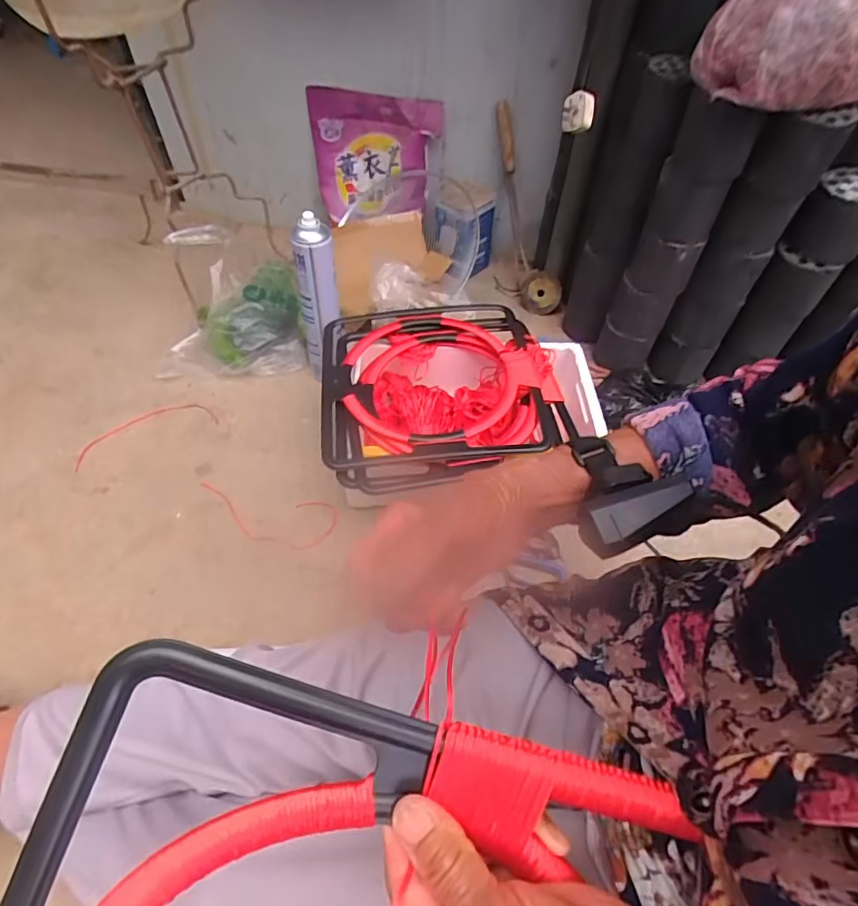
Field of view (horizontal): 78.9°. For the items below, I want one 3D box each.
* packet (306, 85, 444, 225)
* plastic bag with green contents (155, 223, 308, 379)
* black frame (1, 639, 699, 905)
[{"bbox_3d":[-0.122,-0.645,1.136,0.301,0.254,0.051,6,37,13],"label":"packet"},{"bbox_3d":[-0.395,-0.298,1.034,0.272,0.185,0.229,-5,52,-7],"label":"plastic bag with green contents"},{"bbox_3d":[-0.036,0.277,0.220,0.320,0.014,0.326,18,83,-3],"label":"black frame"}]

